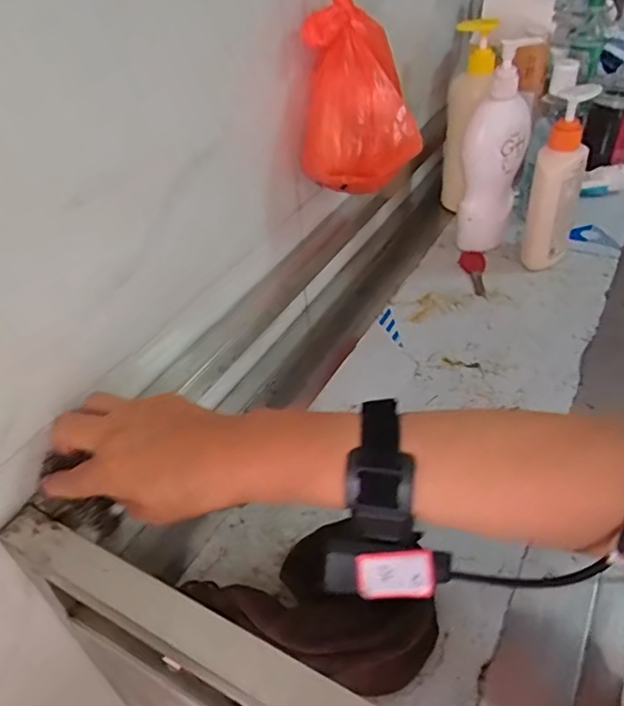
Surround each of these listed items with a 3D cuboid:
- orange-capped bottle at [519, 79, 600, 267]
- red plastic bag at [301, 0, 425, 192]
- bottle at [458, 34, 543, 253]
[{"bbox_3d":[0.264,-0.183,0.621,0.047,0.180,0.069,18,47,24],"label":"orange-capped bottle"},{"bbox_3d":[0.035,-0.271,0.439,0.094,0.275,0.075,-4,42,1],"label":"red plastic bag"},{"bbox_3d":[0.199,-0.213,0.634,0.062,0.223,0.046,7,43,13],"label":"bottle"}]

